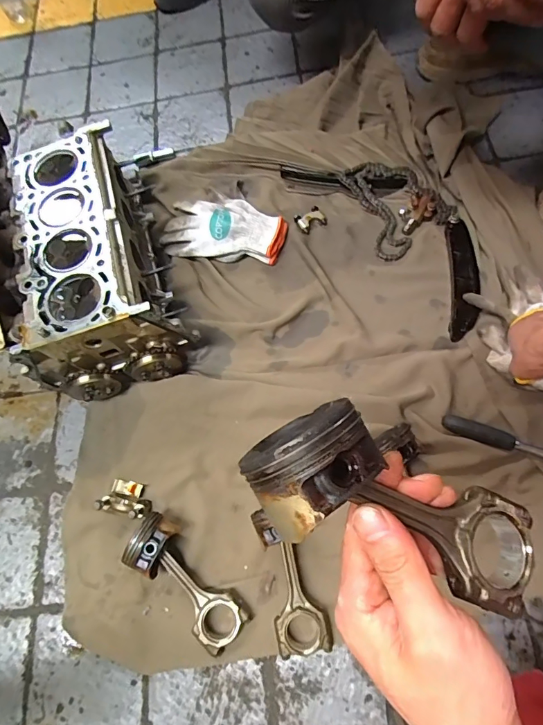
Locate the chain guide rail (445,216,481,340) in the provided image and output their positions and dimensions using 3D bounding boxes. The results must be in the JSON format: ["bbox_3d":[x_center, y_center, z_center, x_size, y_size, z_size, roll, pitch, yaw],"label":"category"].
[{"bbox_3d":[0.298,-0.129,0.639,0.040,0.031,0.193,2,69,8],"label":"chain guide rail"}]

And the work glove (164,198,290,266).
[{"bbox_3d":[-0.080,-0.229,0.704,0.204,0.029,0.106,3,69,8],"label":"work glove"}]

